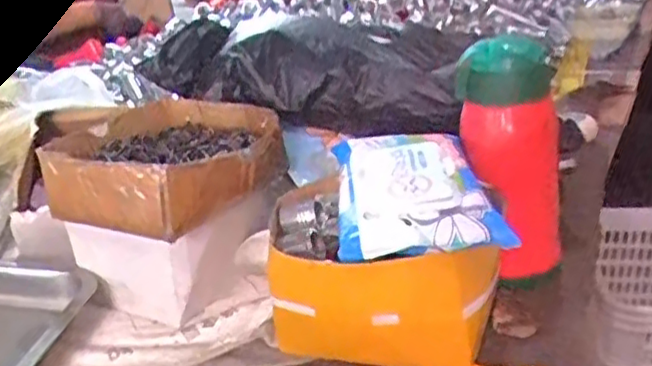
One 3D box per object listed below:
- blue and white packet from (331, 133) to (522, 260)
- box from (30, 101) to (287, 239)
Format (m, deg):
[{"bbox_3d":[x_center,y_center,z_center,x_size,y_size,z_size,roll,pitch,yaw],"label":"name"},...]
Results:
[{"bbox_3d":[0.063,0.001,0.494,0.107,0.034,0.157,-3,23,3],"label":"blue and white packet"},{"bbox_3d":[-0.139,-0.021,0.597,0.176,0.052,0.171,11,27,31],"label":"box"}]

